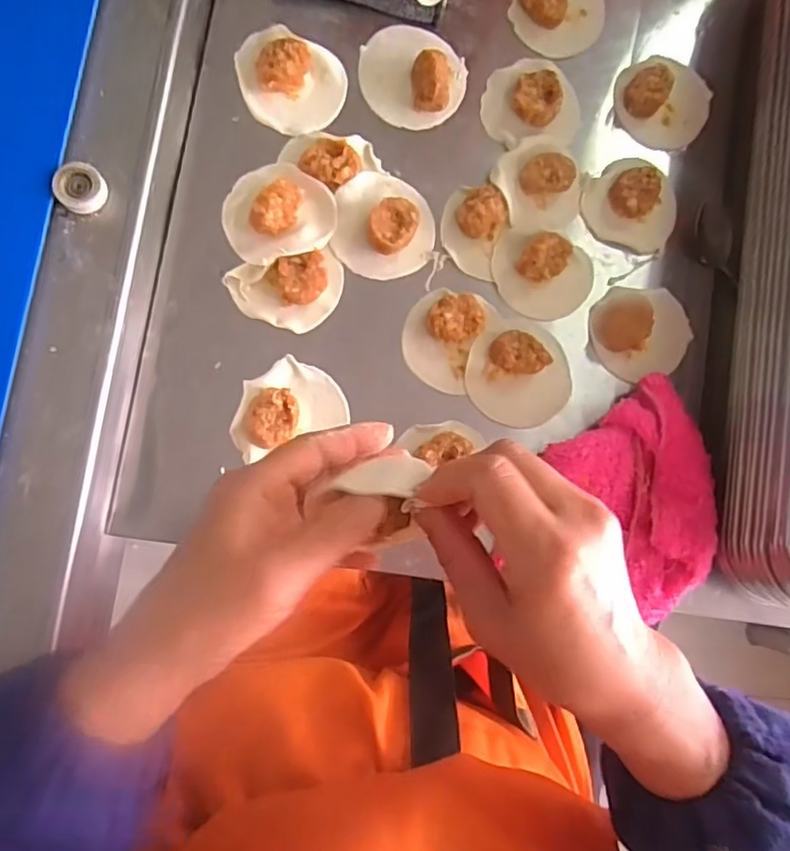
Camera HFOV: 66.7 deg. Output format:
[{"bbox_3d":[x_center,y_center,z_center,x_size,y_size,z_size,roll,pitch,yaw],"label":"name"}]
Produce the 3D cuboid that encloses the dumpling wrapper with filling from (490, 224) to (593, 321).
[{"bbox_3d":[0.118,-0.121,0.471,0.081,0.032,0.066,18,82,-6],"label":"dumpling wrapper with filling"}]

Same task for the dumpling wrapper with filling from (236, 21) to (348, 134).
[{"bbox_3d":[-0.083,-0.265,0.460,0.082,0.030,0.070,26,81,-4],"label":"dumpling wrapper with filling"}]

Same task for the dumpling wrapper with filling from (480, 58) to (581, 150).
[{"bbox_3d":[0.113,-0.267,0.487,0.080,0.016,0.075,-8,85,-9],"label":"dumpling wrapper with filling"}]

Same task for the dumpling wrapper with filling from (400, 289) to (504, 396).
[{"bbox_3d":[0.039,-0.069,0.457,0.062,0.019,0.076,27,81,-4],"label":"dumpling wrapper with filling"}]

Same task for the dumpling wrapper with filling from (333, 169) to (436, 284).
[{"bbox_3d":[-0.007,-0.155,0.459,0.076,0.025,0.079,7,83,-7],"label":"dumpling wrapper with filling"}]

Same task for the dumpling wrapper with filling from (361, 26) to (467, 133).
[{"bbox_3d":[0.014,-0.277,0.471,0.083,0.031,0.075,14,82,-6],"label":"dumpling wrapper with filling"}]

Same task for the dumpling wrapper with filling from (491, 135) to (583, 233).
[{"bbox_3d":[0.118,-0.194,0.479,0.071,0.018,0.074,1,84,-8],"label":"dumpling wrapper with filling"}]

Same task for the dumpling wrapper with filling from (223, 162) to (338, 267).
[{"bbox_3d":[-0.086,-0.160,0.442,0.080,0.031,0.073,1,84,-8],"label":"dumpling wrapper with filling"}]

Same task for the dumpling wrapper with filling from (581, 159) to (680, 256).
[{"bbox_3d":[0.194,-0.180,0.495,0.078,0.026,0.065,17,82,-6],"label":"dumpling wrapper with filling"}]

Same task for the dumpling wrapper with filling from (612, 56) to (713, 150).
[{"bbox_3d":[0.231,-0.273,0.504,0.081,0.028,0.069,-2,84,-8],"label":"dumpling wrapper with filling"}]

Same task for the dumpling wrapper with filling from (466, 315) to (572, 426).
[{"bbox_3d":[0.098,-0.043,0.461,0.083,0.020,0.082,1,84,-8],"label":"dumpling wrapper with filling"}]

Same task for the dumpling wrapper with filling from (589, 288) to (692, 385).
[{"bbox_3d":[0.200,-0.078,0.485,0.076,0.022,0.077,1,84,-8],"label":"dumpling wrapper with filling"}]

